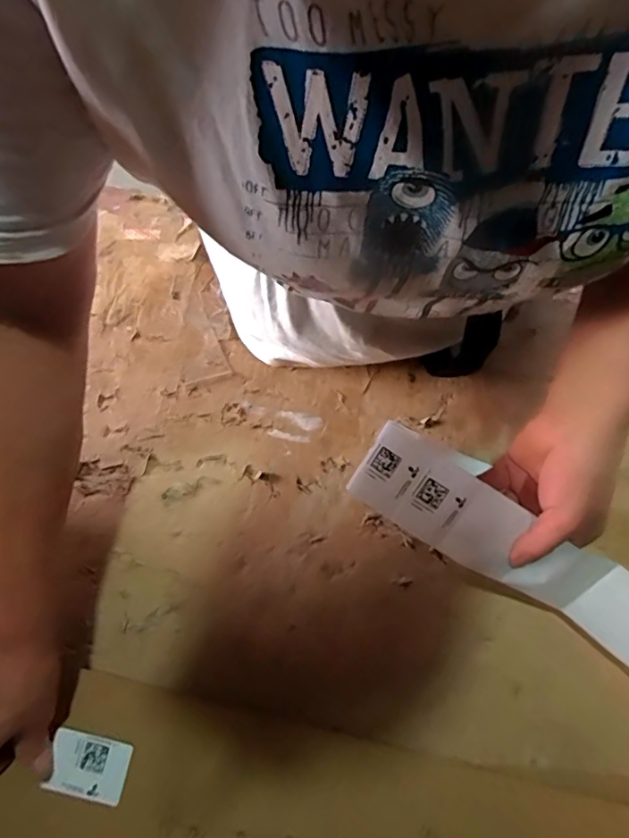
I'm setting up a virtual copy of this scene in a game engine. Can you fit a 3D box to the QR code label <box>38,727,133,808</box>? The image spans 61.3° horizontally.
[{"bbox_3d":[-0.170,0.260,0.397,0.059,0.004,0.042,12,78,4],"label":"QR code label"}]

